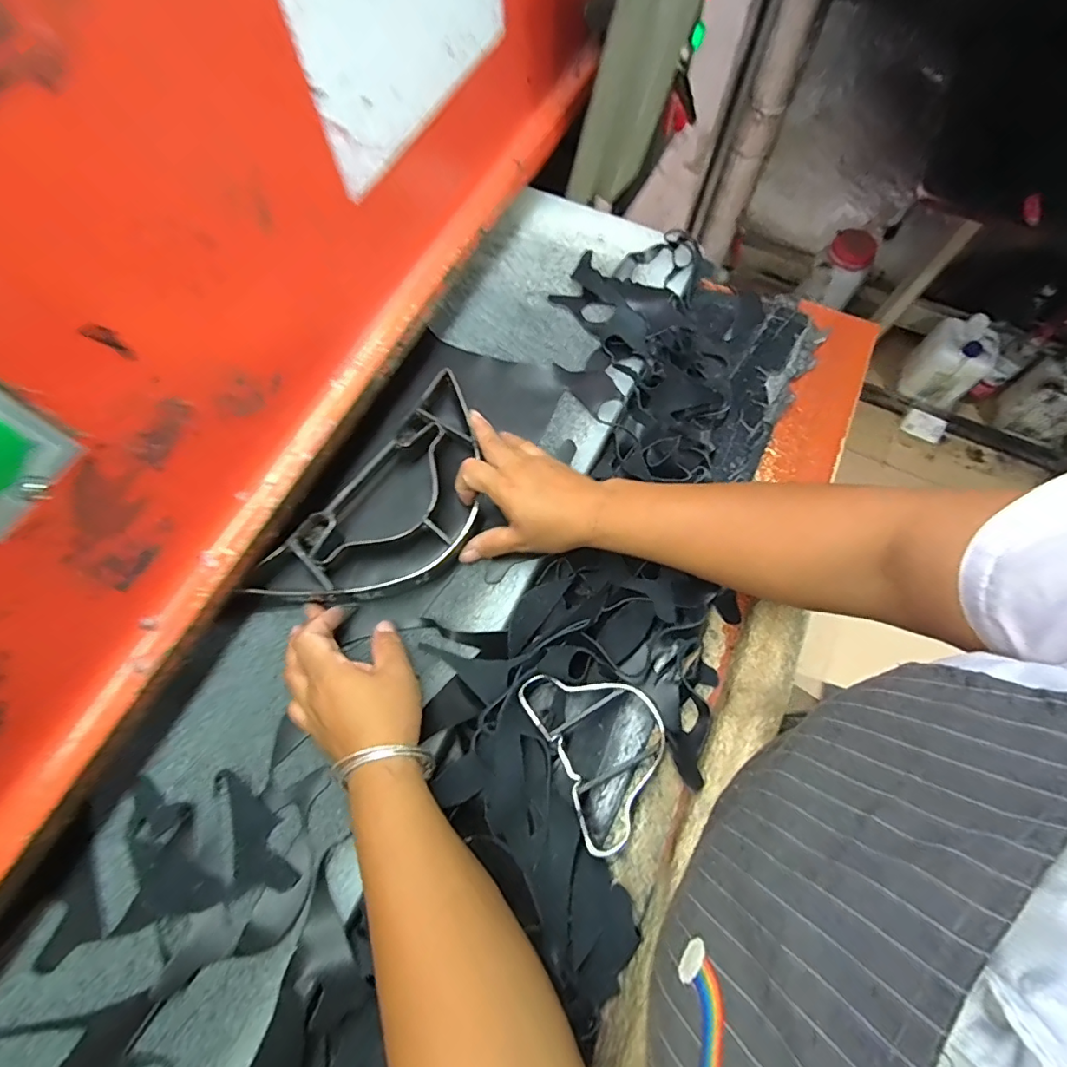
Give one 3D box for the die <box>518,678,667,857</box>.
[{"bbox_3d":[0.058,0.163,0.405,0.096,0.035,0.135,-25,71,-9],"label":"die"}]

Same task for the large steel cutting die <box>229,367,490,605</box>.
[{"bbox_3d":[-0.112,-0.017,0.455,0.117,0.039,0.253,34,72,12],"label":"large steel cutting die"}]

